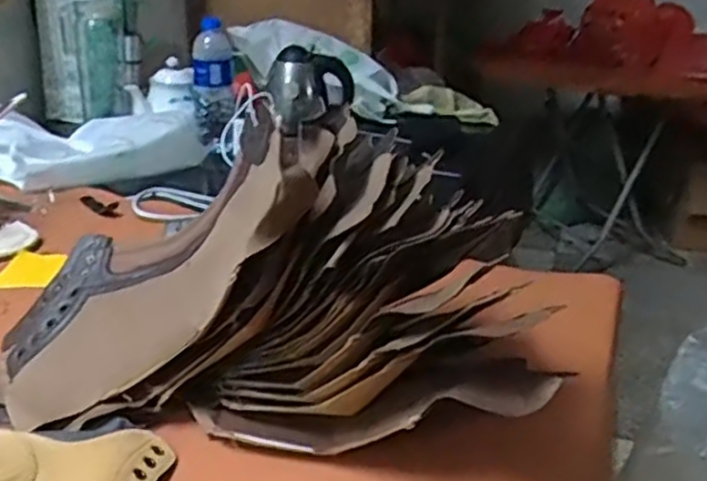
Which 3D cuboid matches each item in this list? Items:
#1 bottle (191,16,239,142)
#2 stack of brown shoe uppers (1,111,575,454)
[{"bbox_3d":[-0.231,-0.259,1.184,0.069,0.191,0.061,-5,24,-14],"label":"bottle"},{"bbox_3d":[-0.068,0.036,0.489,0.389,0.190,0.142,9,24,14],"label":"stack of brown shoe uppers"}]

